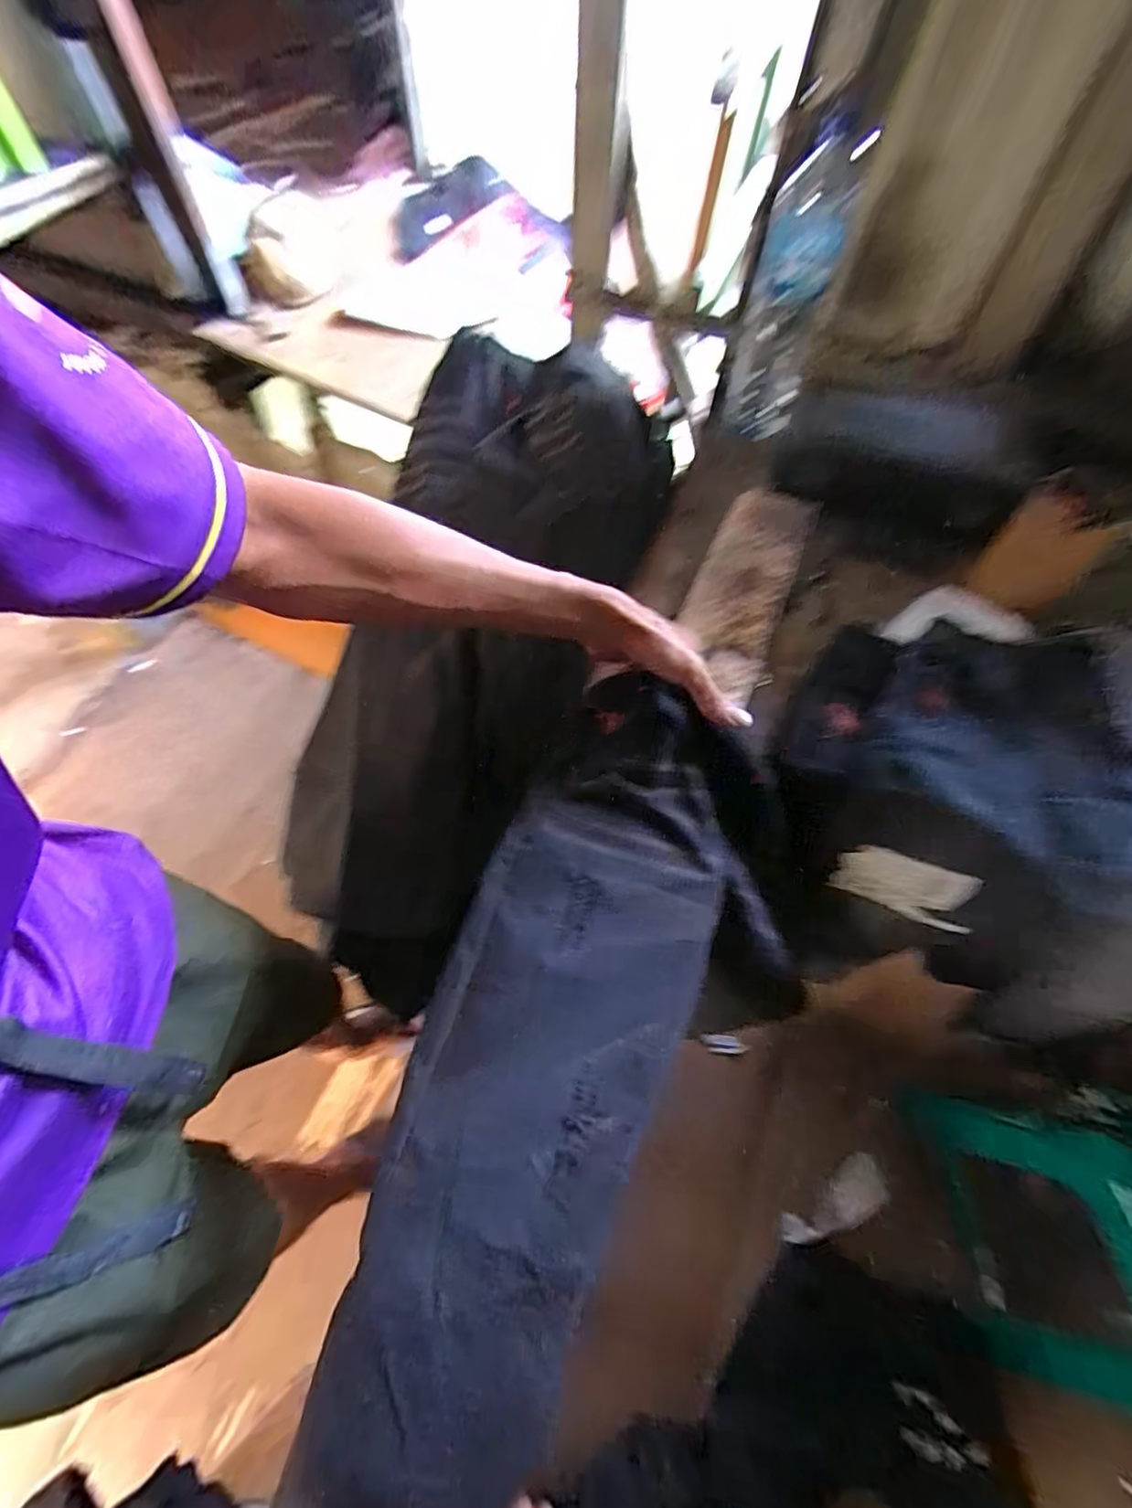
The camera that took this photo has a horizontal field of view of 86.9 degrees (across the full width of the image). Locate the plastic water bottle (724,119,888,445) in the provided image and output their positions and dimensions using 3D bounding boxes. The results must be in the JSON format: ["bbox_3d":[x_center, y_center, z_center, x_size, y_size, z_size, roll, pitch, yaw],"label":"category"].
[{"bbox_3d":[0.278,-0.572,0.749,0.095,0.306,0.080,15,62,8],"label":"plastic water bottle"}]

